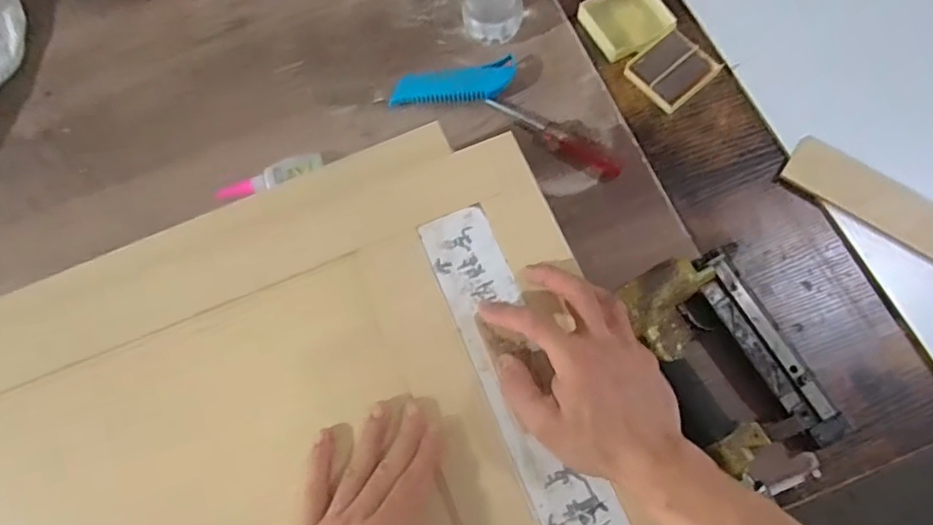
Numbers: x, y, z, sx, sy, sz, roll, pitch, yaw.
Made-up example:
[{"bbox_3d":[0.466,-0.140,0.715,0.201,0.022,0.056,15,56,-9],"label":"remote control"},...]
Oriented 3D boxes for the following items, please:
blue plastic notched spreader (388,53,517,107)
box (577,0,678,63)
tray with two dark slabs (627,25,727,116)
[{"bbox_3d":[-0.012,-0.179,0.563,0.126,0.004,0.042,-11,74,-1],"label":"blue plastic notched spreader"},{"bbox_3d":[0.167,-0.252,0.582,0.082,0.018,0.070,-29,75,-6],"label":"box"},{"bbox_3d":[0.209,-0.196,0.564,0.077,0.016,0.066,-37,76,-8],"label":"tray with two dark slabs"}]

